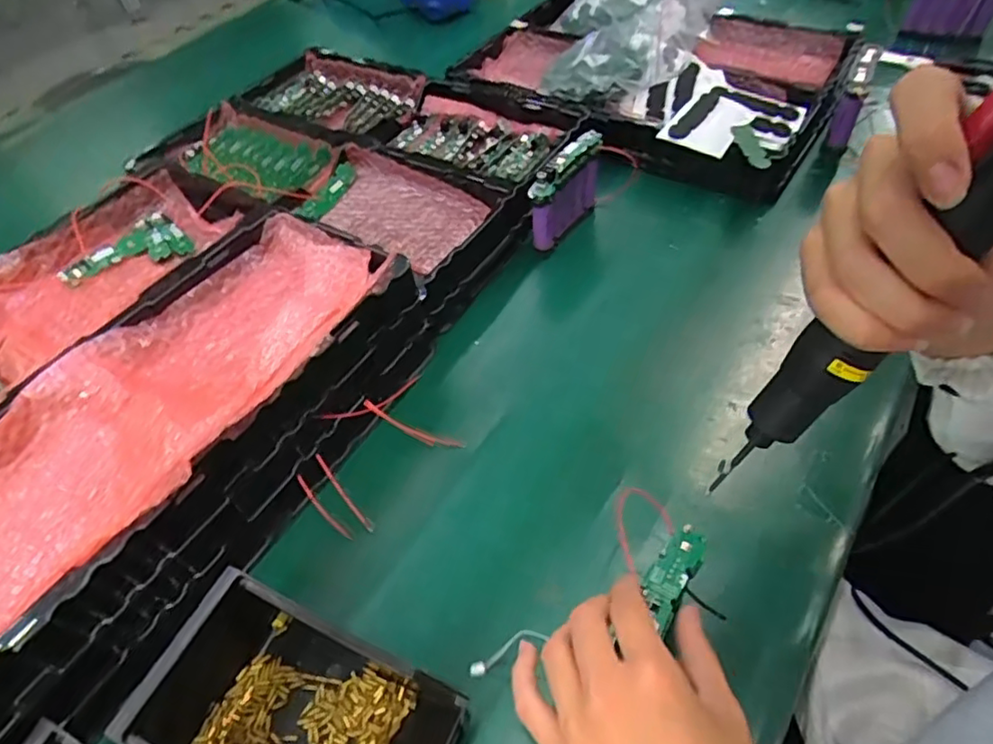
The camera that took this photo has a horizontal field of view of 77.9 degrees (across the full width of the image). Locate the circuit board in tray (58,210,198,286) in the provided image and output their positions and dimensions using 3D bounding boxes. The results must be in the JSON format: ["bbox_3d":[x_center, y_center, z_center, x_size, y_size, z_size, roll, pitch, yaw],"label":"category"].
[{"bbox_3d":[-0.357,-0.121,0.589,0.114,0.009,0.069,-25,53,-14],"label":"circuit board in tray"}]

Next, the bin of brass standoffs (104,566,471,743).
[{"bbox_3d":[-0.119,0.211,0.371,0.183,0.075,0.102,19,55,19],"label":"bin of brass standoffs"}]

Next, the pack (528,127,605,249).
[{"bbox_3d":[0.069,-0.181,0.632,0.027,0.097,0.093,27,59,25],"label":"pack"}]

